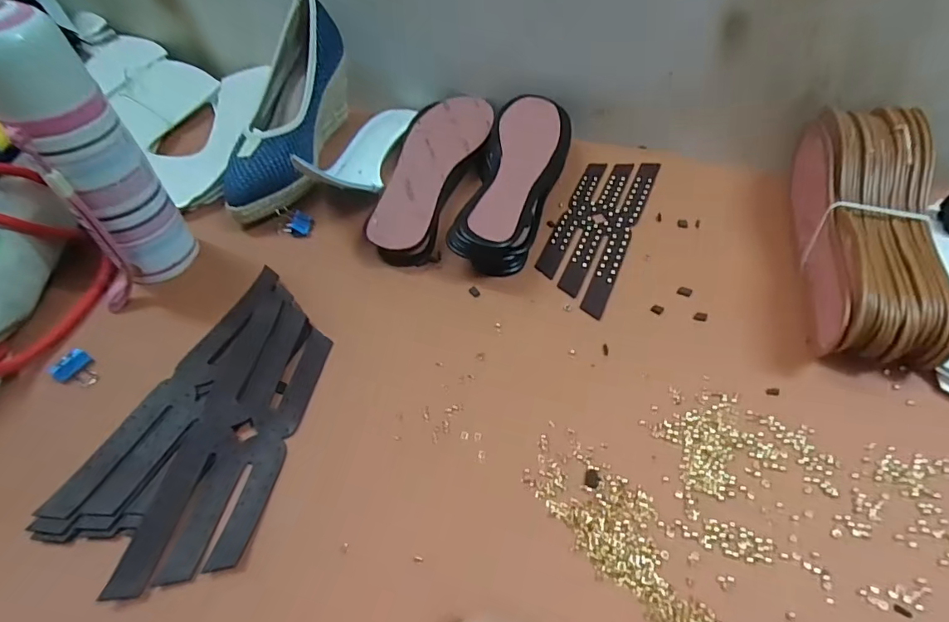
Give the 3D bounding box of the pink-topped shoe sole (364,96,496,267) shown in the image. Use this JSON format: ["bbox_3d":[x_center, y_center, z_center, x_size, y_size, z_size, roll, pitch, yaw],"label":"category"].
[{"bbox_3d":[-0.039,-0.144,0.502,0.077,0.034,0.234,11,54,9],"label":"pink-topped shoe sole"}]

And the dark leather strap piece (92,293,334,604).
[{"bbox_3d":[-0.160,0.082,0.336,0.068,0.010,0.204,7,53,7],"label":"dark leather strap piece"}]

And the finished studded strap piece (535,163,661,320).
[{"bbox_3d":[0.120,-0.086,0.470,0.069,0.005,0.211,20,56,16],"label":"finished studded strap piece"}]

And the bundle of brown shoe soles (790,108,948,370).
[{"bbox_3d":[0.319,-0.065,0.398,0.081,0.086,0.237,12,54,10],"label":"bundle of brown shoe soles"}]

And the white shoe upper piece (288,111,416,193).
[{"bbox_3d":[-0.121,-0.157,0.498,0.057,0.053,0.219,1,33,2],"label":"white shoe upper piece"}]

